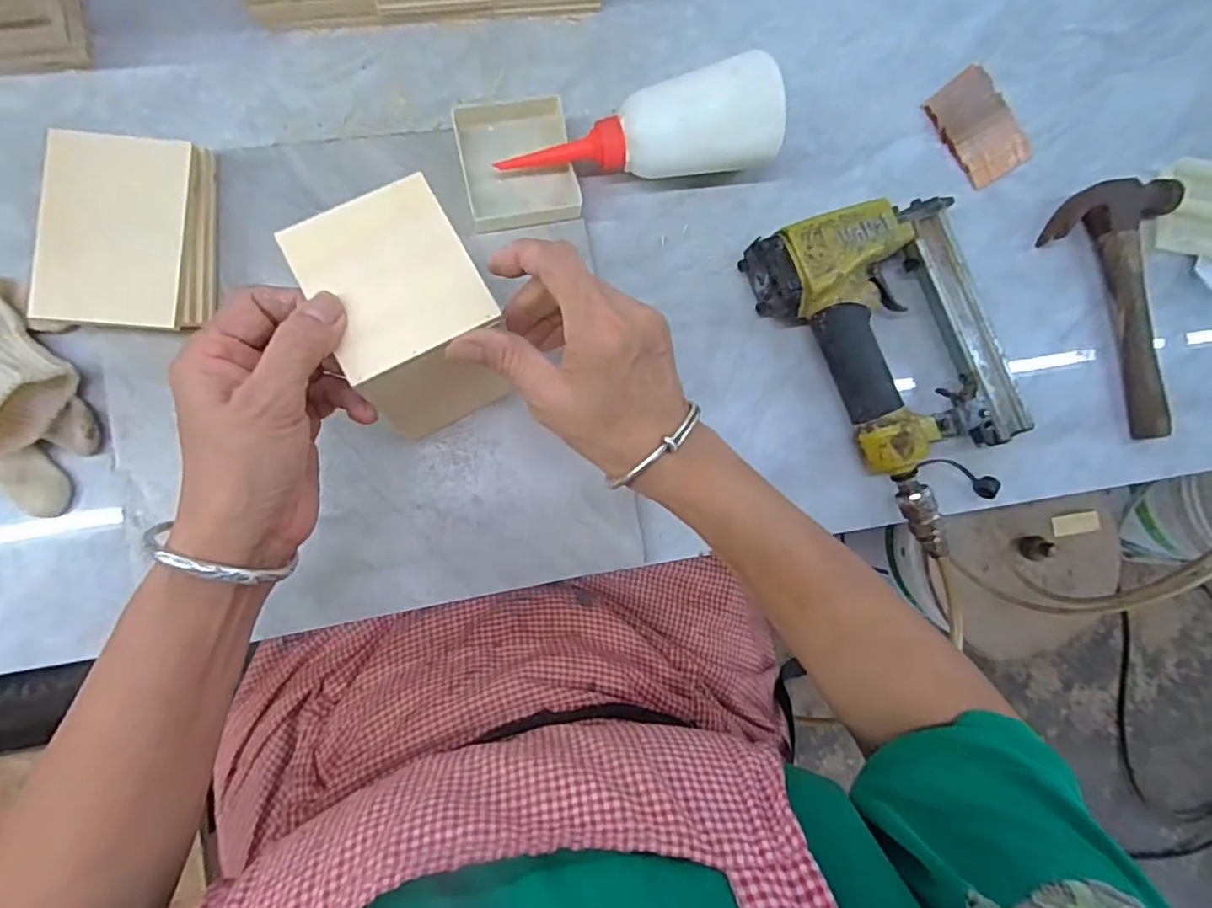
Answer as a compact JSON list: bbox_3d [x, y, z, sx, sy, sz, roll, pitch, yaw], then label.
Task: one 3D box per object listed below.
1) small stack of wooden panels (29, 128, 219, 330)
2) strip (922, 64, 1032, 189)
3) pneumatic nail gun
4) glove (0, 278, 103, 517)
[{"bbox_3d":[-0.278,-0.128,0.349,0.084,0.035,0.115,-2,86,-8],"label":"small stack of wooden panels"},{"bbox_3d":[0.280,-0.245,0.445,0.064,0.007,0.079,-34,91,-9],"label":"strip"},{"bbox_3d":[0.193,-0.078,0.402,0.159,0.048,0.177,-17,88,-9],"label":"pneumatic nail gun"},{"bbox_3d":[-0.353,-0.039,0.334,0.124,0.033,0.108,27,83,-5],"label":"glove"}]

